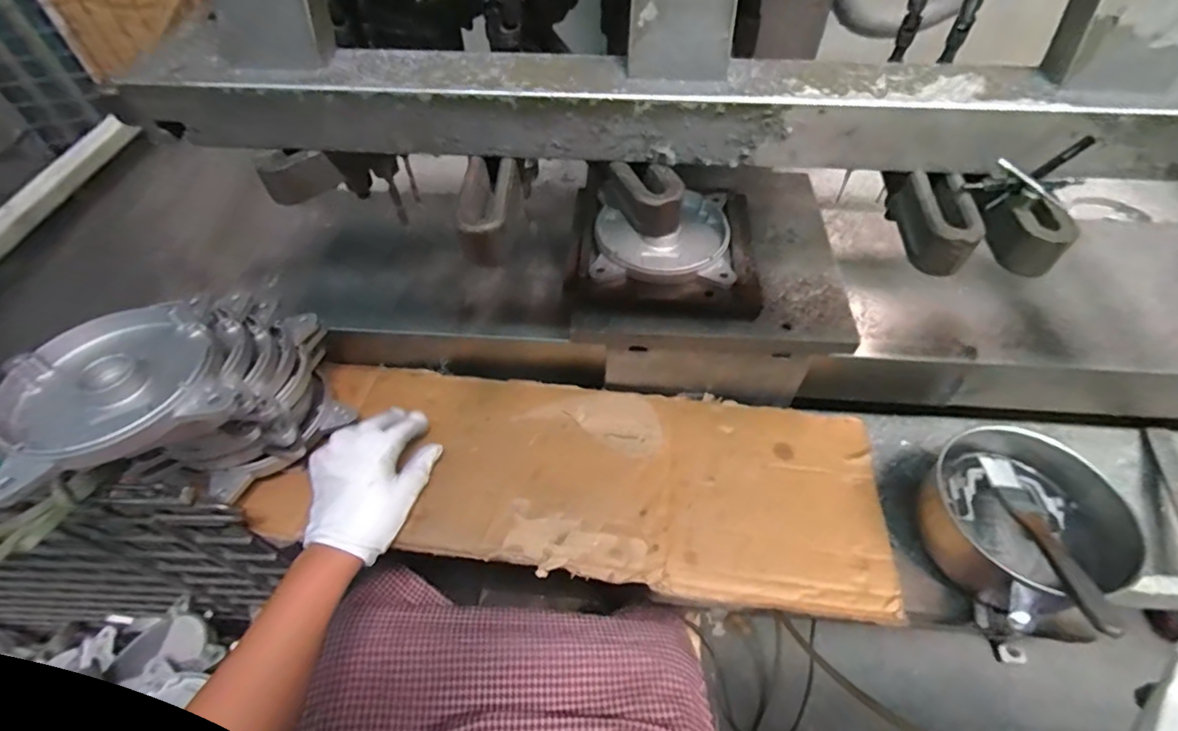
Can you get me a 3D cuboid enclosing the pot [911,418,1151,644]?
[{"bbox_3d":[0.362,0.136,0.457,0.135,0.079,0.163,-9,53,-7],"label":"pot"}]

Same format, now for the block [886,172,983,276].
[{"bbox_3d":[0.196,-0.083,0.313,0.031,0.027,0.062,9,53,8],"label":"block"}]

